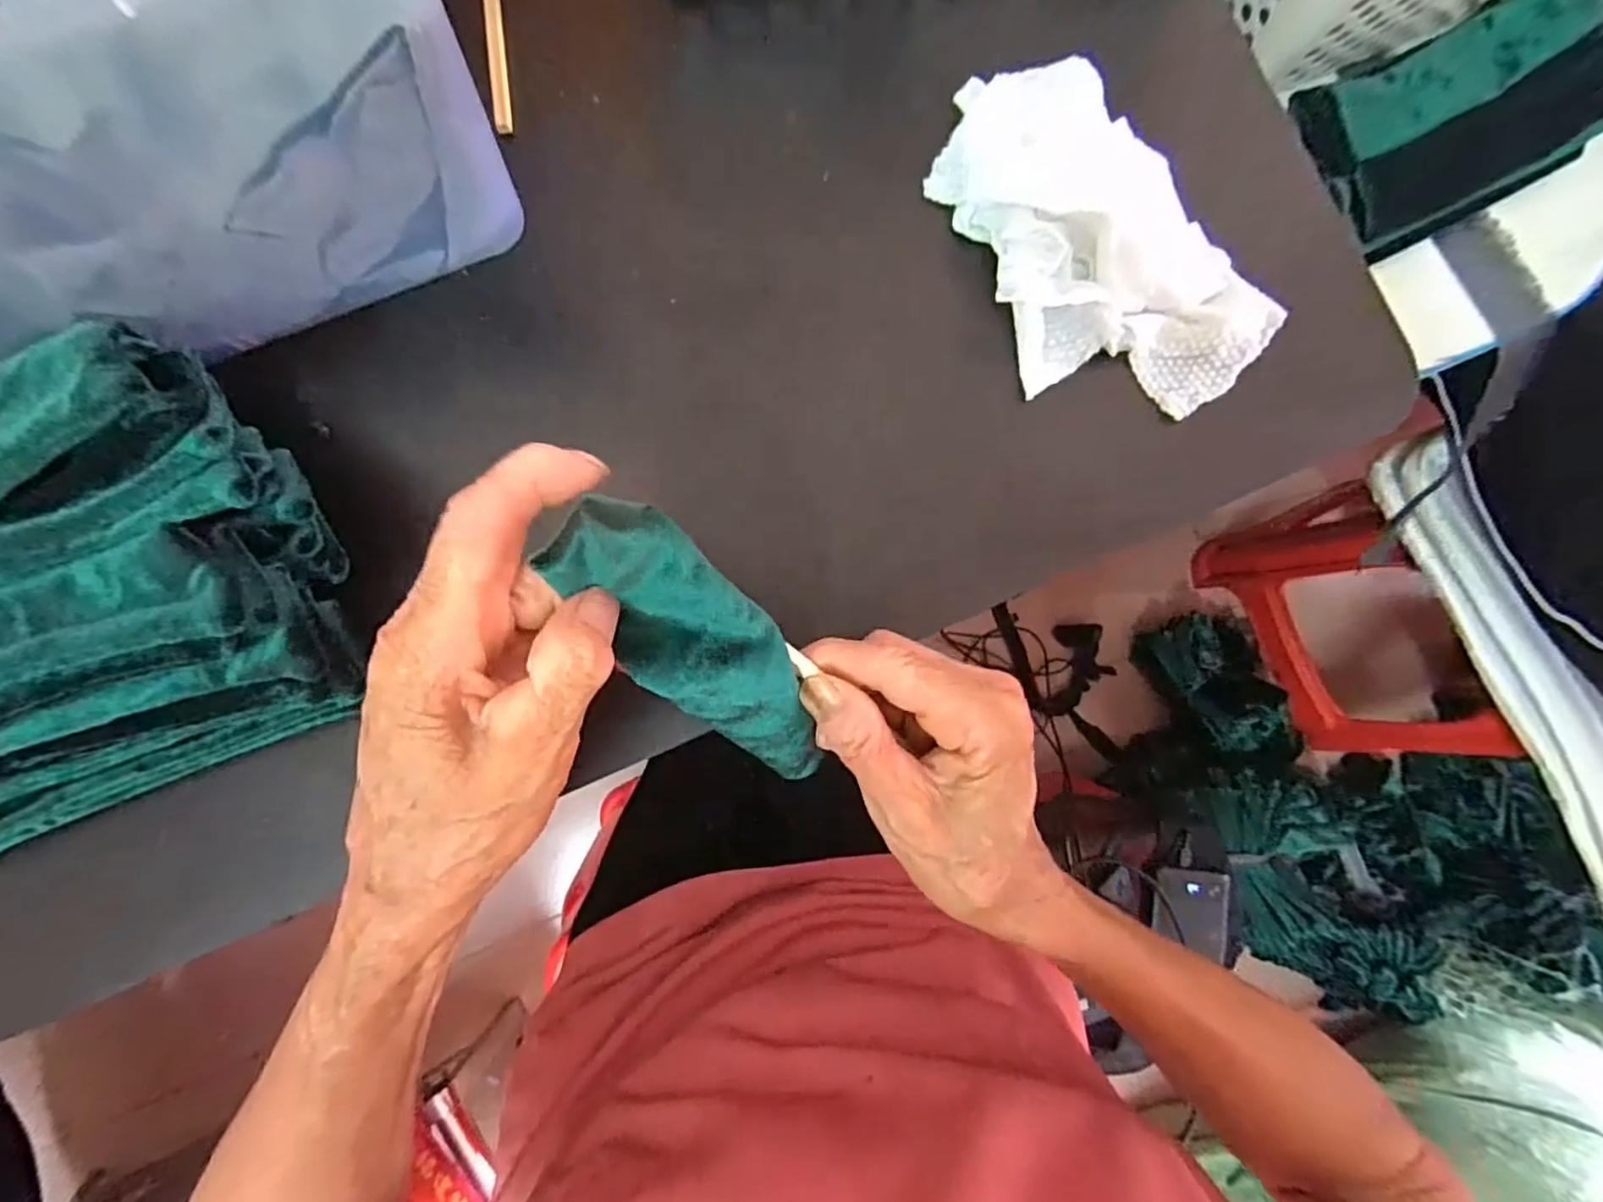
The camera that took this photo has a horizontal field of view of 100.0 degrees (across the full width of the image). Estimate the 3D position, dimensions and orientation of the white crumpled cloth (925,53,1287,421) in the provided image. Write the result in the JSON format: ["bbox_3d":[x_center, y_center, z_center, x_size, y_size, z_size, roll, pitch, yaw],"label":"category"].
[{"bbox_3d":[0.121,-0.149,0.277,0.099,0.030,0.159,-36,87,-4],"label":"white crumpled cloth"}]

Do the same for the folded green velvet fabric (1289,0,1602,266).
[{"bbox_3d":[0.373,-0.274,0.384,0.186,0.042,0.096,-28,86,-4],"label":"folded green velvet fabric"}]

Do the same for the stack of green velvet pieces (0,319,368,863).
[{"bbox_3d":[-0.262,0.003,0.222,0.198,0.071,0.139,-22,86,-3],"label":"stack of green velvet pieces"}]

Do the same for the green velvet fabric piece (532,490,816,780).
[{"bbox_3d":[-0.026,0.025,0.229,0.043,0.019,0.149,-37,130,-4],"label":"green velvet fabric piece"}]

